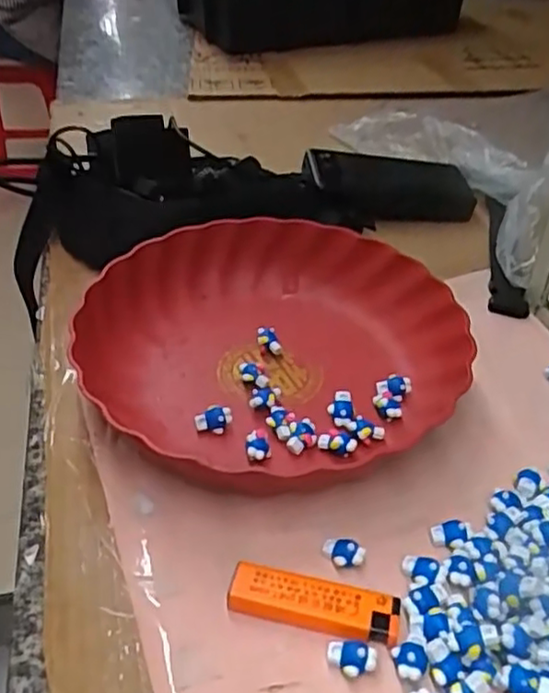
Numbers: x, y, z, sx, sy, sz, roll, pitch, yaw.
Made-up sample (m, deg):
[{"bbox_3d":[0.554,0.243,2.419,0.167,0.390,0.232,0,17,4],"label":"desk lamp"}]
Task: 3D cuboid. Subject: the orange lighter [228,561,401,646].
[{"bbox_3d":[0.019,0.123,0.317,0.080,0.010,0.022,9,41,11],"label":"orange lighter"}]

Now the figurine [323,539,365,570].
[{"bbox_3d":[0.035,0.106,0.339,0.021,0.014,0.010,11,42,14],"label":"figurine"}]

